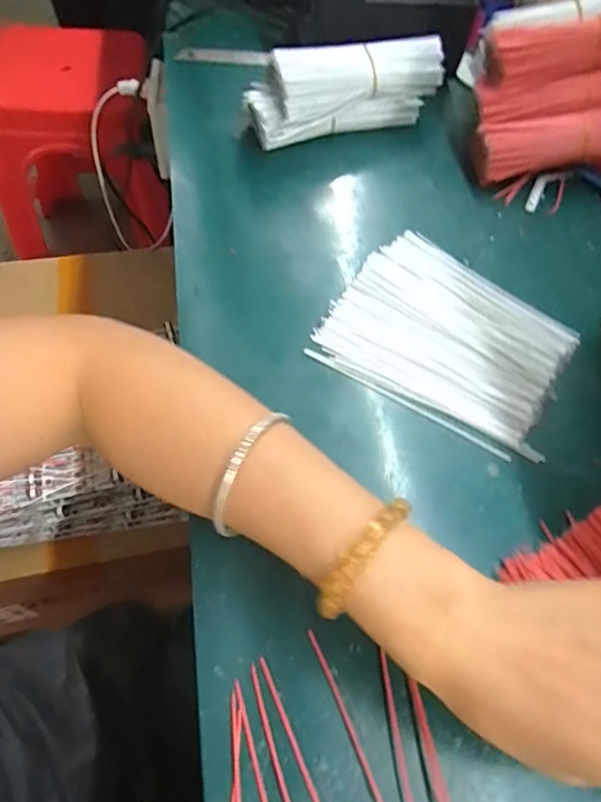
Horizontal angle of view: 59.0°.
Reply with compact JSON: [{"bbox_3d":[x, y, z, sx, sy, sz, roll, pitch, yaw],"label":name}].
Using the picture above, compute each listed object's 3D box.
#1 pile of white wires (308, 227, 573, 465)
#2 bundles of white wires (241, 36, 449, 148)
[{"bbox_3d":[0.101,-0.047,0.354,0.149,0.016,0.131,28,61,11],"label":"pile of white wires"},{"bbox_3d":[0.035,-0.255,0.441,0.163,0.064,0.049,-20,63,-15],"label":"bundles of white wires"}]

